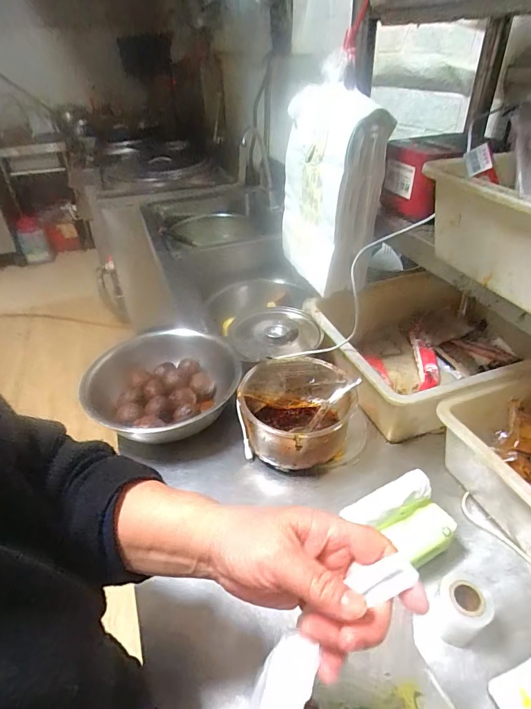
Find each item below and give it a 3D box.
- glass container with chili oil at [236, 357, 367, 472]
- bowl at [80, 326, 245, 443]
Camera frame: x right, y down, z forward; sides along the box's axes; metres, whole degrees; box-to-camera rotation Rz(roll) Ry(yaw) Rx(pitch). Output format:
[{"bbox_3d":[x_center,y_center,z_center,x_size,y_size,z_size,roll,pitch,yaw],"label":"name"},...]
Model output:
[{"bbox_3d":[0.059,0.097,0.668,0.194,0.097,0.170,12,39,18],"label":"glass container with chili oil"},{"bbox_3d":[-0.174,0.053,0.746,0.262,0.078,0.230,23,44,30],"label":"bowl"}]

